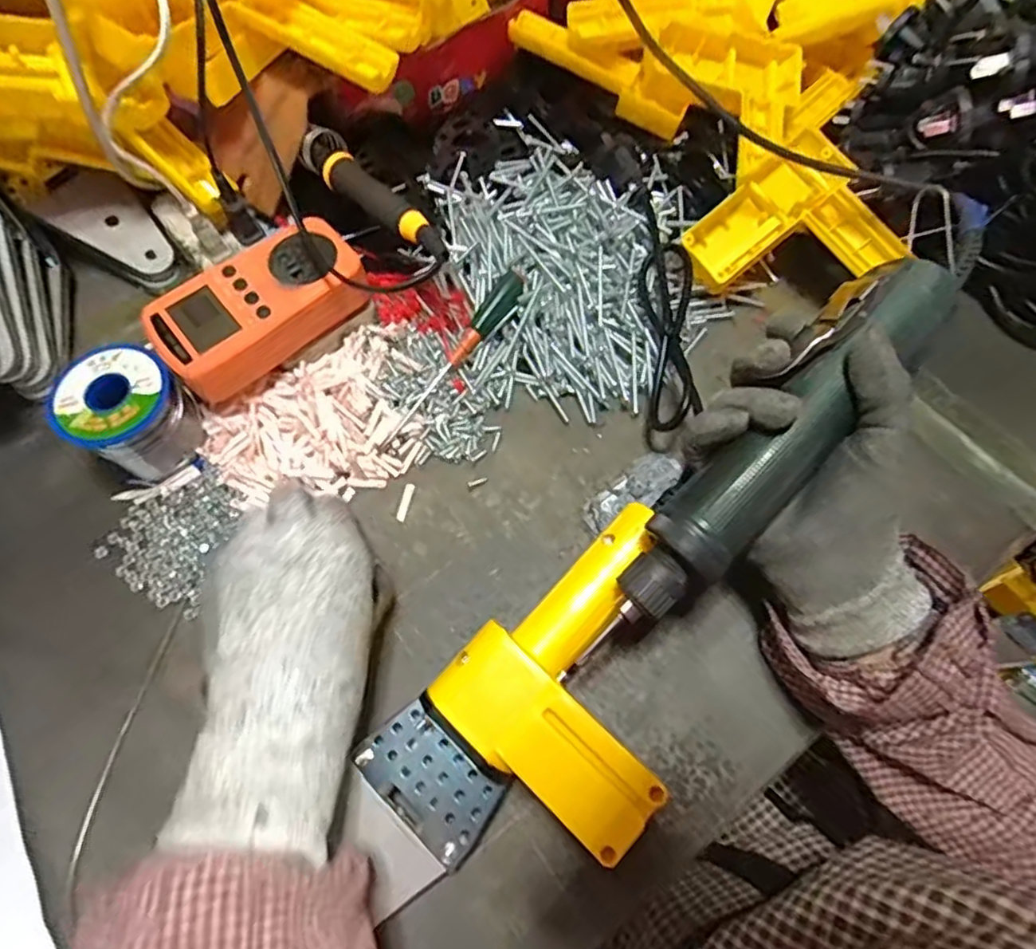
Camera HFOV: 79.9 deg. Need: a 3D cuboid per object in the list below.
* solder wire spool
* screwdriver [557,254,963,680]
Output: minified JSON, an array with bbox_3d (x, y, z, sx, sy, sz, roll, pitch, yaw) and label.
[{"bbox_3d":[-0.232,-0.034,0.377,0.064,0.060,0.060,0,66,0],"label":"solder wire spool"},{"bbox_3d":[0.113,-0.003,0.293,0.042,0.035,0.243,41,88,16],"label":"screwdriver"}]

